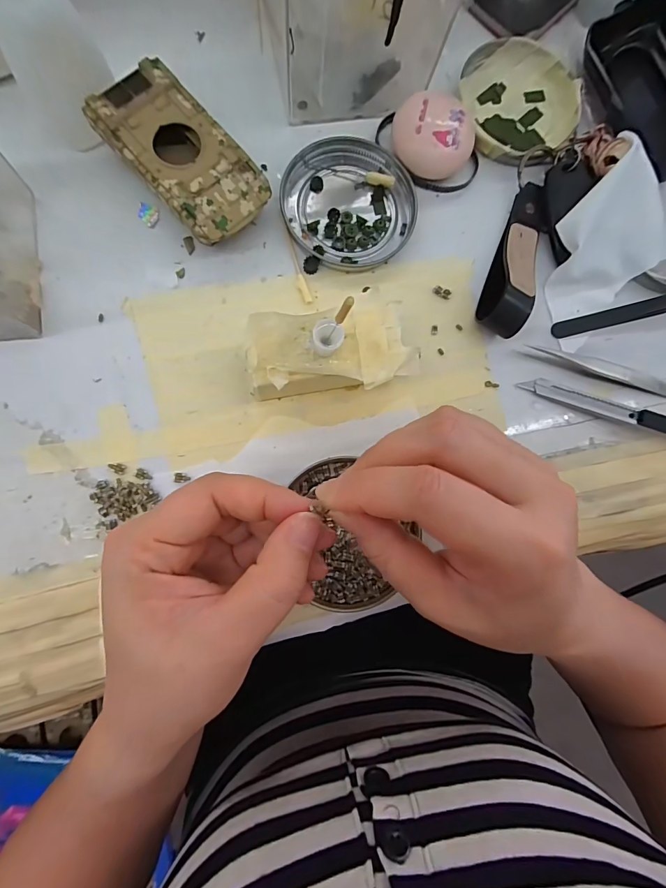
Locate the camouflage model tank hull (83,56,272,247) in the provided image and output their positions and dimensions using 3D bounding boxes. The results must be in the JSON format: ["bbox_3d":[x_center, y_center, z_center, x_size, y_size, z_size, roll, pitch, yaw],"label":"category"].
[{"bbox_3d":[-0.081,-0.153,0.219,0.050,0.025,0.095,-43,90,-8],"label":"camouflage model tank hull"}]

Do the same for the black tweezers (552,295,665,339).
[{"bbox_3d":[0.201,-0.087,0.247,0.129,0.013,0.011,-14,86,-7],"label":"black tweezers"}]

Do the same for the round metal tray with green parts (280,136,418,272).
[{"bbox_3d":[0.010,-0.143,0.236,0.074,0.008,0.077,1,85,-6],"label":"round metal tray with green parts"}]

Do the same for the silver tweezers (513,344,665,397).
[{"bbox_3d":[0.175,-0.043,0.243,0.121,0.007,0.010,13,84,-5],"label":"silver tweezers"}]

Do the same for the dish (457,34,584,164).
[{"bbox_3d":[0.120,-0.217,0.252,0.074,0.014,0.081,1,85,-6],"label":"dish"}]

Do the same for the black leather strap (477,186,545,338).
[{"bbox_3d":[0.111,-0.113,0.233,0.023,0.027,0.101,21,83,-4],"label":"black leather strap"}]

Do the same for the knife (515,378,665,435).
[{"bbox_3d":[0.179,-0.018,0.236,0.131,0.014,0.010,20,83,-4],"label":"knife"}]

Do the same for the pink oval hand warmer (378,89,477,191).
[{"bbox_3d":[0.059,-0.182,0.236,0.044,0.023,0.057,-37,89,-8],"label":"pink oval hand warmer"}]

